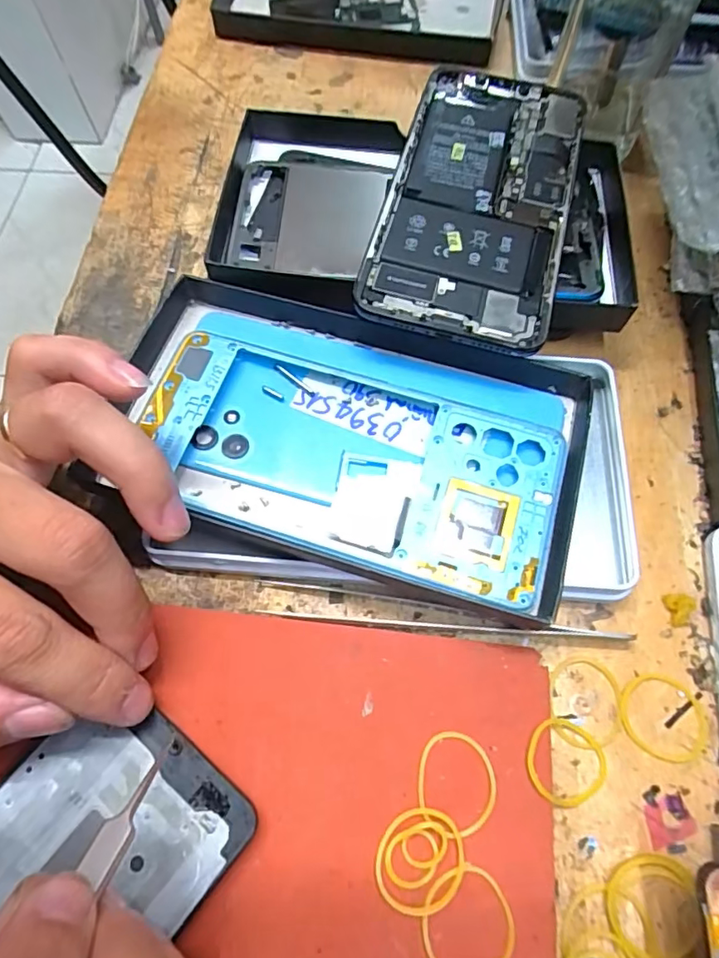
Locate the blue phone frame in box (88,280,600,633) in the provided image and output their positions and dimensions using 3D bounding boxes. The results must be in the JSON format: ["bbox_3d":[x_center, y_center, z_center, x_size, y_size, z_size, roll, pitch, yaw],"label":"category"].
[{"bbox_3d":[-0.005,-0.013,0.209,0.170,0.029,0.098,14,67,7],"label":"blue phone frame in box"}]

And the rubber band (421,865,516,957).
[{"bbox_3d":[0.032,0.131,0.158,0.027,0.004,0.028,-4,66,-1],"label":"rubber band"}]

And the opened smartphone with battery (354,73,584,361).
[{"bbox_3d":[0.052,-0.118,0.227,0.075,0.006,0.142,16,71,2],"label":"opened smartphone with battery"}]

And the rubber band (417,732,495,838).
[{"bbox_3d":[0.031,0.098,0.172,0.025,0.004,0.029,10,67,6],"label":"rubber band"}]

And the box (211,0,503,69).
[{"bbox_3d":[0.001,-0.309,0.341,0.180,0.027,0.096,7,67,4],"label":"box"}]

